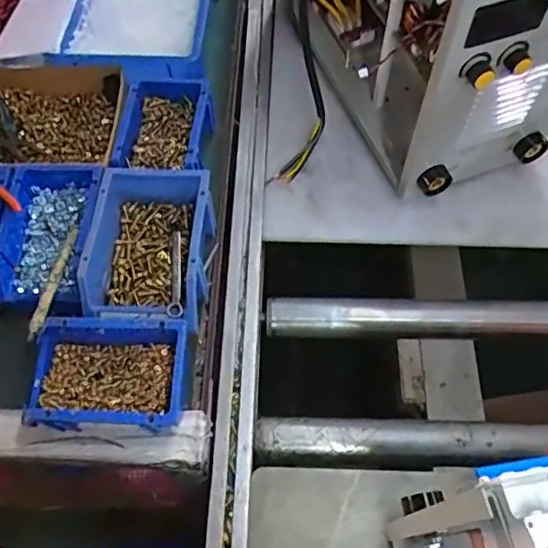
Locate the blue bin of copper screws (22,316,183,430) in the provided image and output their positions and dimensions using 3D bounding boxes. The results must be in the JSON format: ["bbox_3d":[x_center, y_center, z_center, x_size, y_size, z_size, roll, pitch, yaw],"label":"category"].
[{"bbox_3d":[-0.165,0.108,0.567,0.159,0.093,0.102,2,63,2],"label":"blue bin of copper screws"}]

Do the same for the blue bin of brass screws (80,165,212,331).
[{"bbox_3d":[-0.138,-0.026,0.623,0.127,0.068,0.179,0,63,2],"label":"blue bin of brass screws"}]

